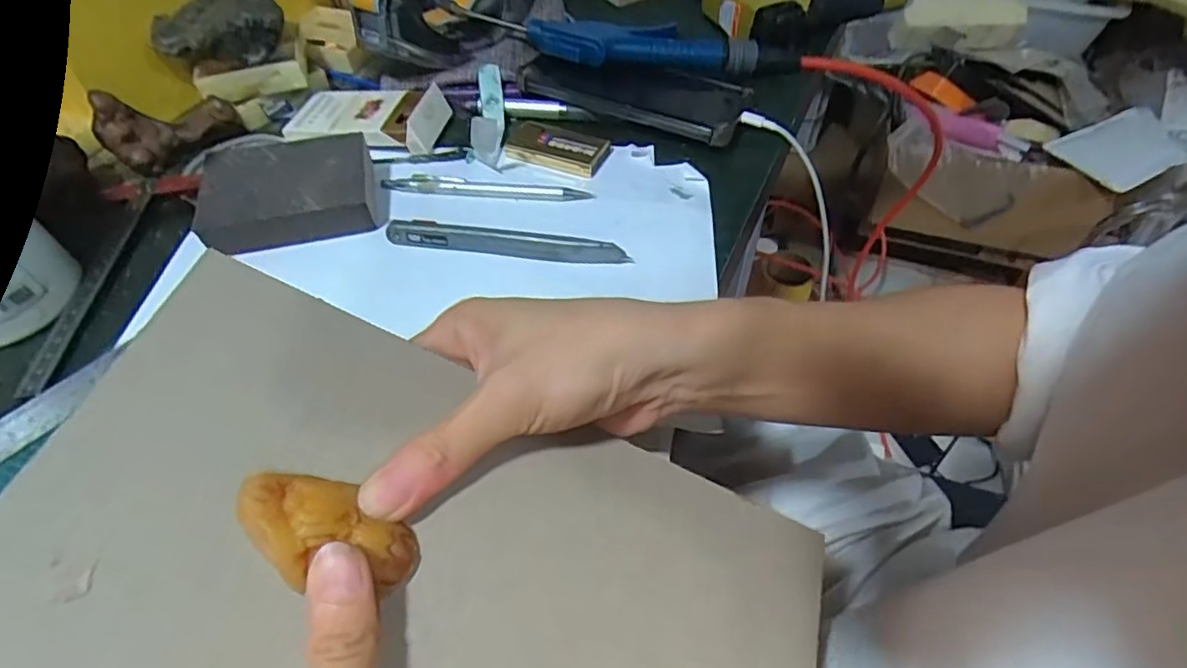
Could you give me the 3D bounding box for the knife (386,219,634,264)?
[{"bbox_3d":[-0.053,-0.054,0.365,0.143,0.016,0.010,8,52,7],"label":"knife"}]

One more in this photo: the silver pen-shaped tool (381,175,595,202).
[{"bbox_3d":[-0.073,-0.099,0.410,0.141,0.008,0.010,4,51,6],"label":"silver pen-shaped tool"}]

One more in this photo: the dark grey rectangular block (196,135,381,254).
[{"bbox_3d":[-0.192,-0.090,0.386,0.101,0.033,0.066,-12,53,-8],"label":"dark grey rectangular block"}]

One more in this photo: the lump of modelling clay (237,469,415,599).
[{"bbox_3d":[-0.082,0.062,0.193,0.057,0.009,0.033,29,50,-19],"label":"lump of modelling clay"}]

